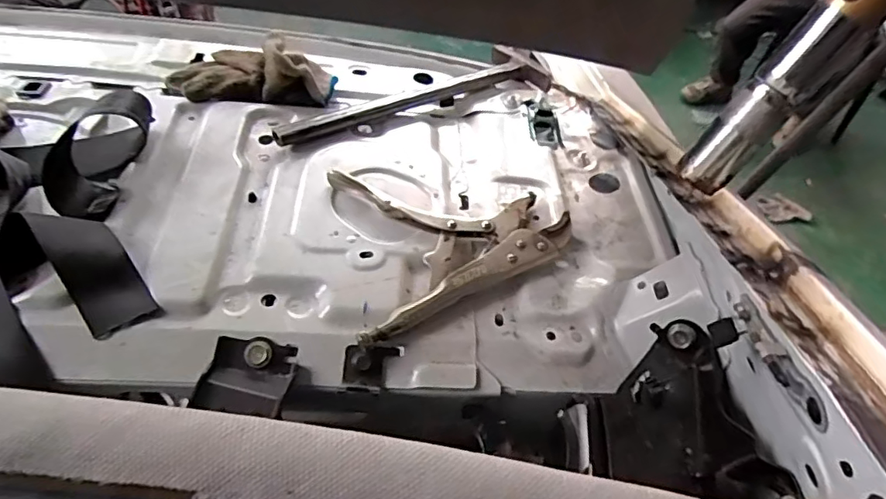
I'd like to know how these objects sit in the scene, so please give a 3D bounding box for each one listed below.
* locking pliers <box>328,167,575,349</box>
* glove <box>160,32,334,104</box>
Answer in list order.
[{"bbox_3d":[-0.006,-0.023,0.494,0.200,0.019,0.160,-21,55,-21],"label":"locking pliers"},{"bbox_3d":[-0.200,-0.189,0.585,0.175,0.050,0.078,-1,50,-6],"label":"glove"}]

